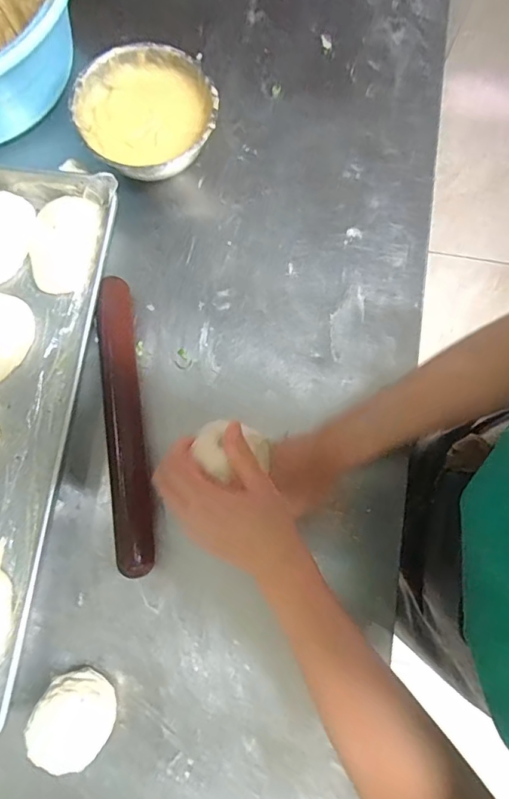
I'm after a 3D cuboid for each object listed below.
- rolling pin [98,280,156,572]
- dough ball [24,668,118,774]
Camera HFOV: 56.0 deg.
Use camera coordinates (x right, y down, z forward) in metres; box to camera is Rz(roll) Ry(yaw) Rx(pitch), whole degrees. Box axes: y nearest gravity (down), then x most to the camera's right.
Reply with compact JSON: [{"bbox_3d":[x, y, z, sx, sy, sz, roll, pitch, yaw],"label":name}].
[{"bbox_3d":[-0.143,0.022,0.523,0.042,0.031,0.315,-9,78,-3],"label":"rolling pin"},{"bbox_3d":[-0.170,0.303,0.456,0.070,0.045,0.075,0,77,-1],"label":"dough ball"}]

